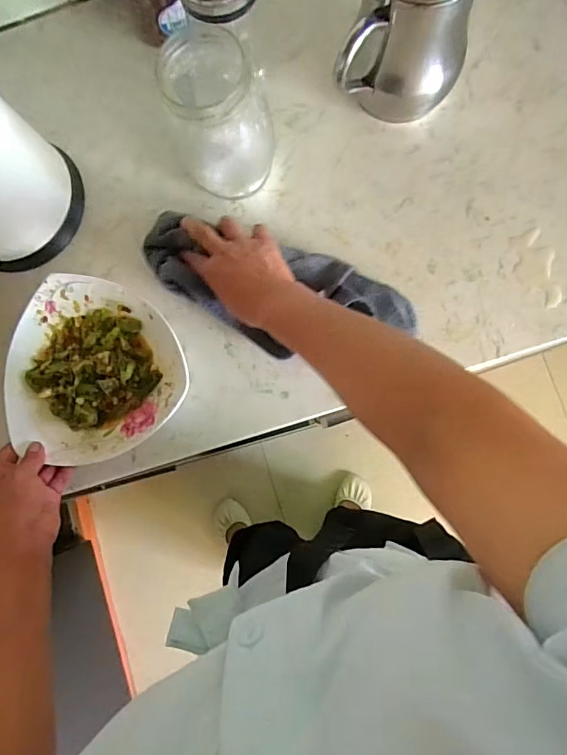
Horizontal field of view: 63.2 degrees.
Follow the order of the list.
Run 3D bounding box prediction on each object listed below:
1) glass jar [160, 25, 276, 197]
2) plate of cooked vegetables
[{"bbox_3d":[-0.064,-0.247,0.458,0.089,0.148,0.096,-1,84,5],"label":"glass jar"},{"bbox_3d":[-0.196,-0.003,0.487,0.190,0.026,0.183,-1,84,5],"label":"plate of cooked vegetables"}]

